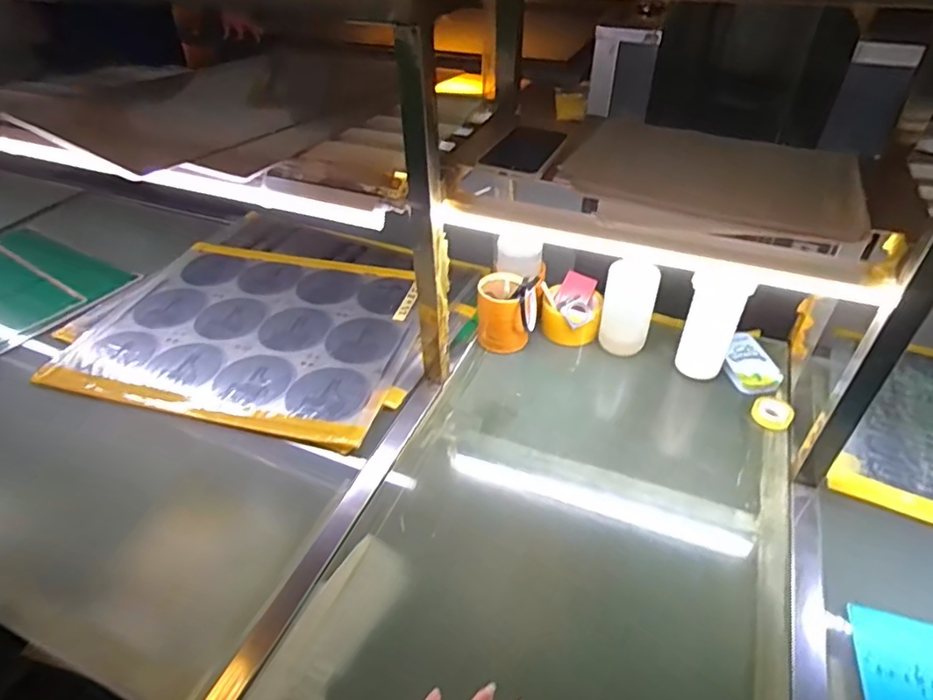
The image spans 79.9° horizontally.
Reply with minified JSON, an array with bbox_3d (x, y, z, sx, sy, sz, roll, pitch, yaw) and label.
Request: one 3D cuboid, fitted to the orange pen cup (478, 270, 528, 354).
[{"bbox_3d":[0.056,-0.061,0.893,0.073,0.123,0.072,0,43,0],"label":"orange pen cup"}]

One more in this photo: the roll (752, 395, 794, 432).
[{"bbox_3d":[0.442,0.090,0.804,0.052,0.015,0.055,0,43,0],"label":"roll"}]

